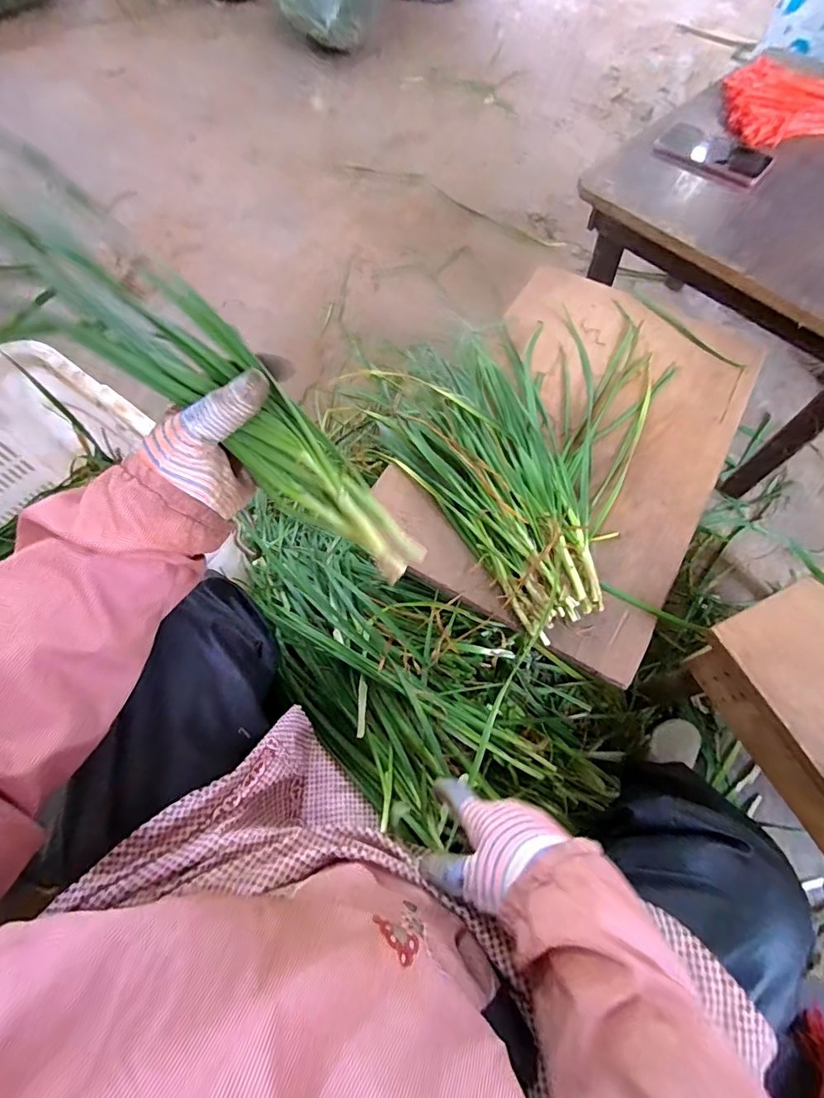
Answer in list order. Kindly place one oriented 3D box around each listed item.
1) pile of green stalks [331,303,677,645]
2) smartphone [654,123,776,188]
[{"bbox_3d":[0.163,-0.161,0.596,0.367,0.050,0.406,-33,69,-14],"label":"pile of green stalks"},{"bbox_3d":[0.474,-0.625,0.765,0.174,0.010,0.089,37,71,16],"label":"smartphone"}]

